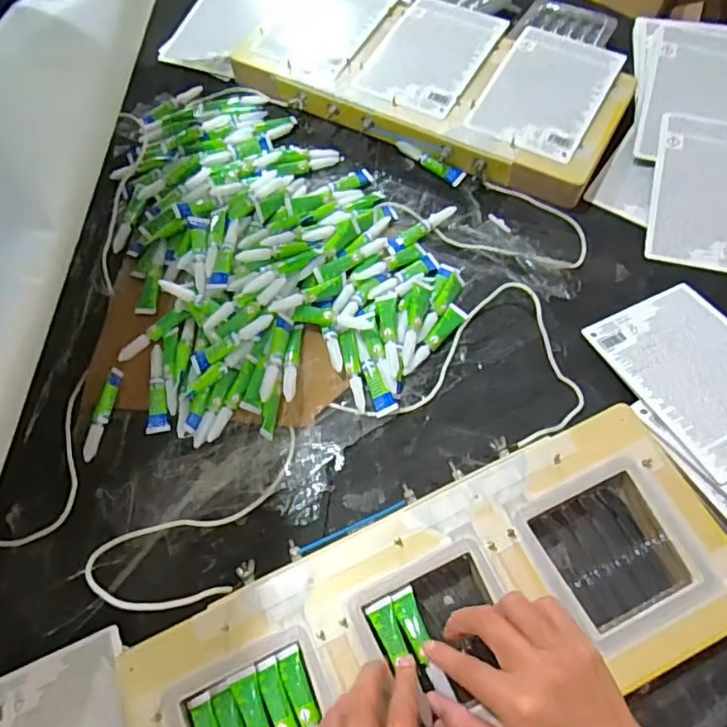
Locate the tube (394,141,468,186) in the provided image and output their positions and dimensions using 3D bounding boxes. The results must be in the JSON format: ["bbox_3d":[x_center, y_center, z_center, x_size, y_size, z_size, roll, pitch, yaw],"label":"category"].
[{"bbox_3d":[0.070,-0.215,0.611,0.084,0.012,0.012,32,71,16],"label":"tube"}]

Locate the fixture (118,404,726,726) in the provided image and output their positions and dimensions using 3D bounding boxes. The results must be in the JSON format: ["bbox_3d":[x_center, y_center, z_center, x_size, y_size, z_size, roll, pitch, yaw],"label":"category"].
[{"bbox_3d":[0.056,0.190,0.408,0.422,0.041,0.168,-23,66,-8],"label":"fixture"}]

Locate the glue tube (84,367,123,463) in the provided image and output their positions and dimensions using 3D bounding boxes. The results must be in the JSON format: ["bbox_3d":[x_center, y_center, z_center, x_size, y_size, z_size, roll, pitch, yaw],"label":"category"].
[{"bbox_3d":[-0.231,0.043,0.502,0.013,0.017,0.082,12,67,8],"label":"glue tube"}]

